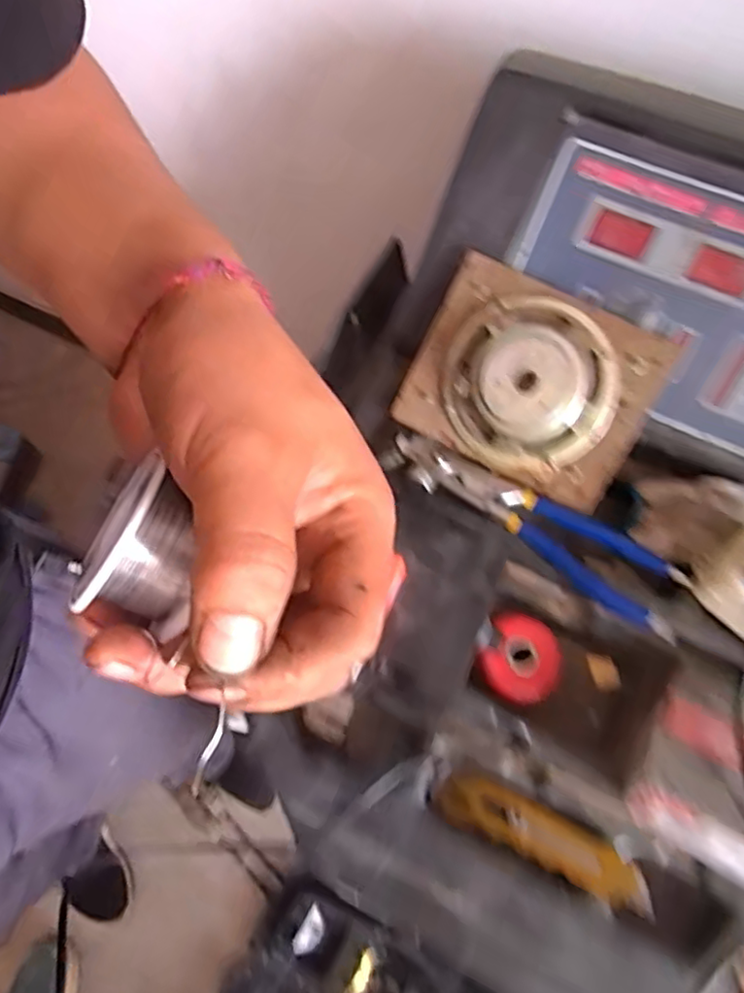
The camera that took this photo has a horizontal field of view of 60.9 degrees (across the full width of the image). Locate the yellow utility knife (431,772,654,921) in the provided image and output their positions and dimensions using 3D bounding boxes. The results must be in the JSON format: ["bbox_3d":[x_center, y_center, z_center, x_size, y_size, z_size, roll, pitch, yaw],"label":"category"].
[{"bbox_3d":[0.114,0.232,0.433,0.145,0.011,0.035,16,66,29],"label":"yellow utility knife"}]

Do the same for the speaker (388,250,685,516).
[{"bbox_3d":[0.116,-0.085,0.470,0.172,0.060,0.139,27,103,10],"label":"speaker"}]

